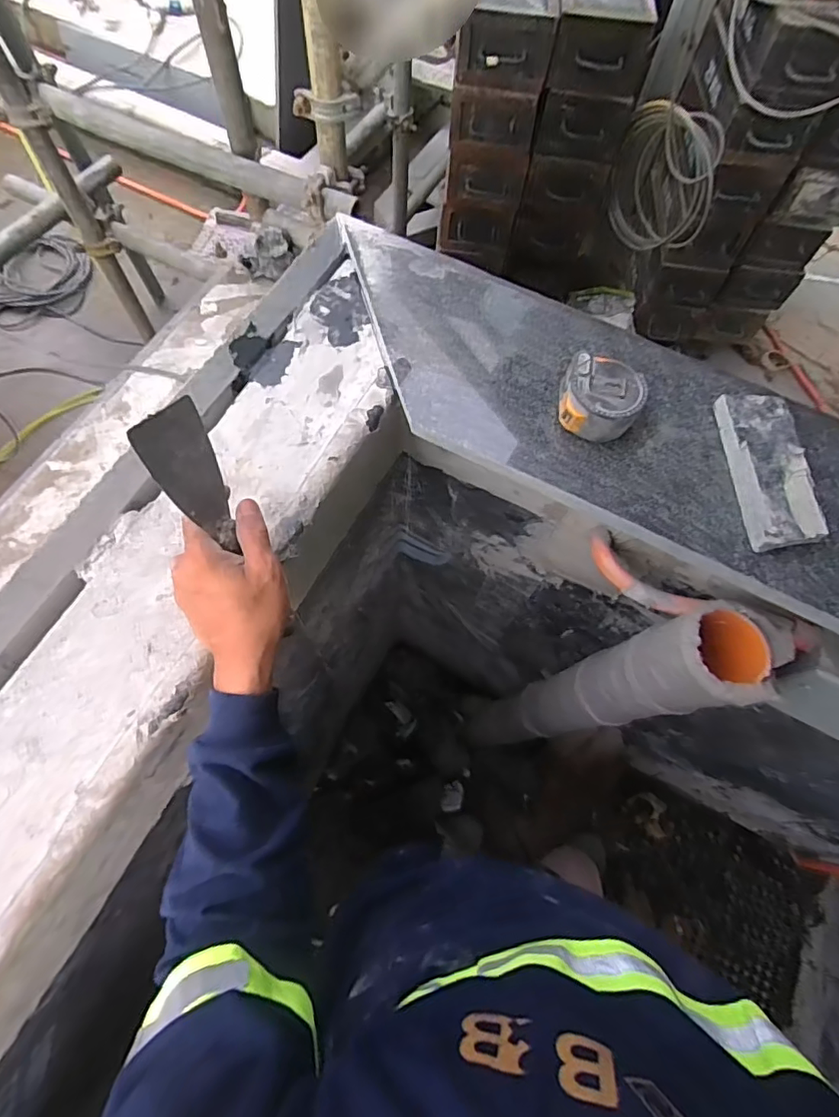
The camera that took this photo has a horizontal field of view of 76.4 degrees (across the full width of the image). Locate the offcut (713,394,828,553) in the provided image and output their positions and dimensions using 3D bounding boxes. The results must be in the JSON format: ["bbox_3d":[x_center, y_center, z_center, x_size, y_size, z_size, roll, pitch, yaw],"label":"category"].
[{"bbox_3d":[0.307,-0.078,0.466,0.062,0.016,0.149,1,68,-2],"label":"offcut"}]

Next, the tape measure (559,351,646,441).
[{"bbox_3d":[0.159,-0.141,0.474,0.070,0.033,0.064,22,69,6],"label":"tape measure"}]

